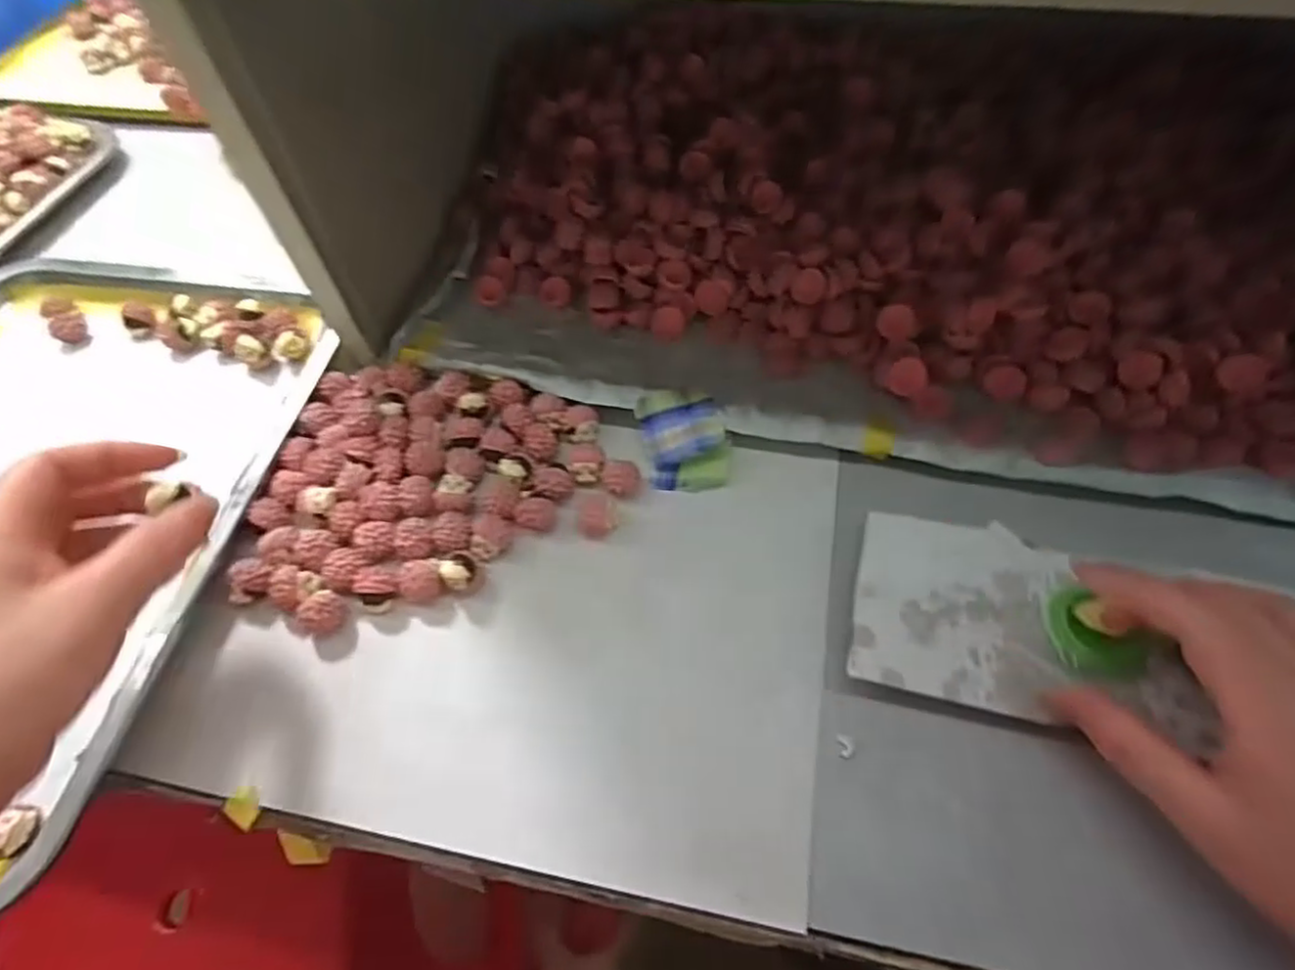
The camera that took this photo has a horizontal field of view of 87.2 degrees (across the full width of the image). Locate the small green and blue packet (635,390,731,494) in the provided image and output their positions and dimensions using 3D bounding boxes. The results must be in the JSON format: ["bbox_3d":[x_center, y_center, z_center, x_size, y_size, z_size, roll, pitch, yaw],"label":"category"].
[{"bbox_3d":[0.021,-0.025,0.367,0.045,0.012,0.057,-13,86,9],"label":"small green and blue packet"}]

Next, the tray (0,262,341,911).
[{"bbox_3d":[-0.341,0.014,0.357,0.257,0.025,0.341,9,60,10],"label":"tray"}]

